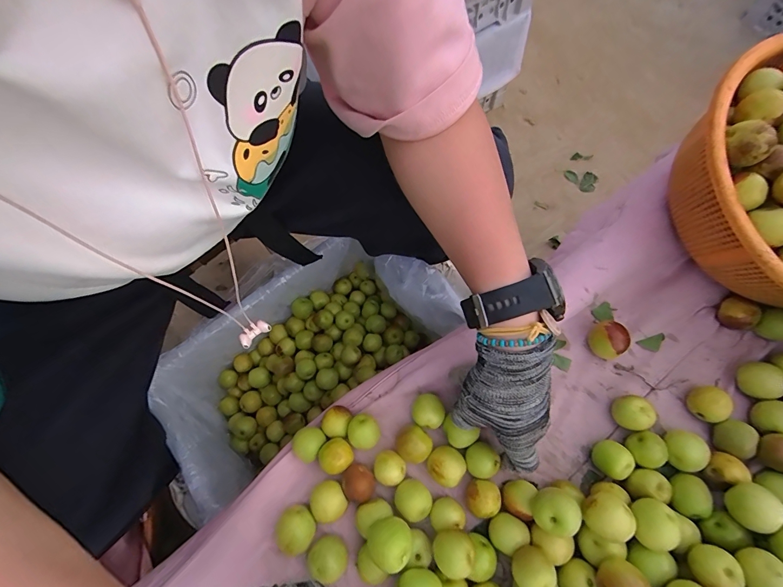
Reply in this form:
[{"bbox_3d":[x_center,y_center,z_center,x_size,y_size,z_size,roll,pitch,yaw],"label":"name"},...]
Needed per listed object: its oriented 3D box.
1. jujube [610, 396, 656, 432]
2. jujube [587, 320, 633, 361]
[{"bbox_3d":[0.219,0.109,0.335,0.025,0.028,0.029,-8,69,-1],"label":"jujube"},{"bbox_3d":[0.212,0.045,0.360,0.029,0.025,0.033,-33,71,-10],"label":"jujube"}]

